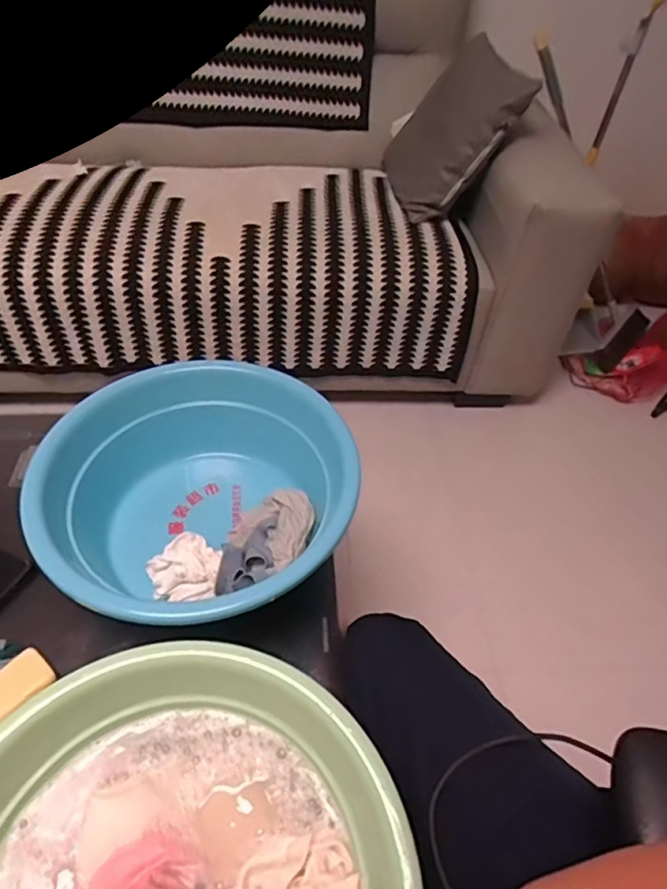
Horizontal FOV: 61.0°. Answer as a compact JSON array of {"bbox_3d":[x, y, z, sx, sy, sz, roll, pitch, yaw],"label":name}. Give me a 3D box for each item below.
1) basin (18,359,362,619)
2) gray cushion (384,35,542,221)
[{"bbox_3d":[-0.143,0.077,0.645,0.320,0.154,0.278,5,48,0],"label":"basin"},{"bbox_3d":[0.268,-0.710,1.285,0.076,0.360,0.389,21,44,-32],"label":"gray cushion"}]

